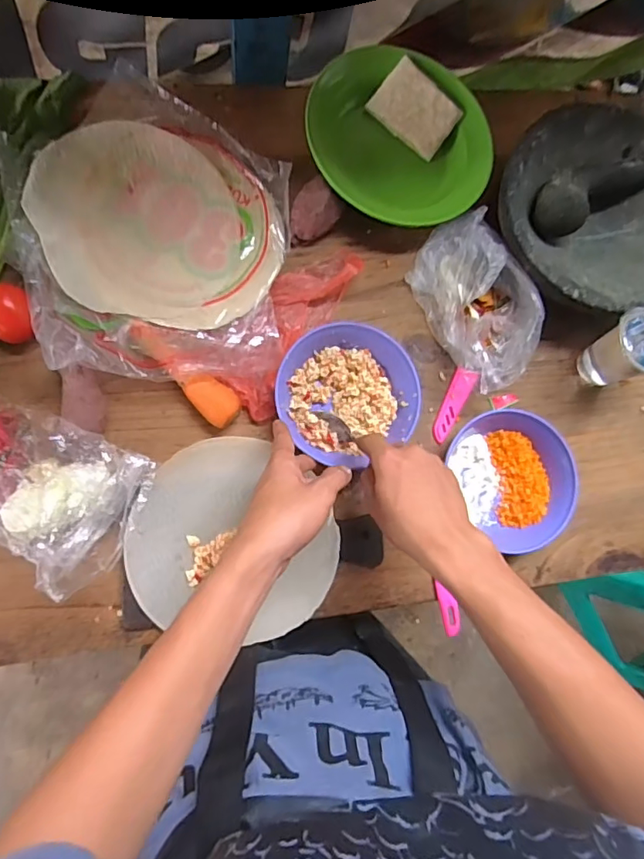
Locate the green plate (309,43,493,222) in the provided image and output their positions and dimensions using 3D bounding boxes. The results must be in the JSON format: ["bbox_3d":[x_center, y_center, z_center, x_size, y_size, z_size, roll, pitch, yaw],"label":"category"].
[{"bbox_3d":[0.092,-0.327,0.619,0.228,0.062,0.204,-38,96,-21],"label":"green plate"}]

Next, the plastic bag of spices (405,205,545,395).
[{"bbox_3d":[0.176,-0.145,0.592,0.108,0.066,0.184,-25,91,-9],"label":"plastic bag of spices"}]

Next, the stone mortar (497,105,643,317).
[{"bbox_3d":[0.318,-0.250,0.607,0.252,0.067,0.239,-19,90,-9],"label":"stone mortar"}]

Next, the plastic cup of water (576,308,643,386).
[{"bbox_3d":[0.338,-0.090,0.601,0.065,0.085,0.069,0,87,-8],"label":"plastic cup of water"}]

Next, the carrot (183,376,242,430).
[{"bbox_3d":[-0.111,-0.030,0.548,0.057,0.034,0.038,43,82,-4],"label":"carrot"}]

